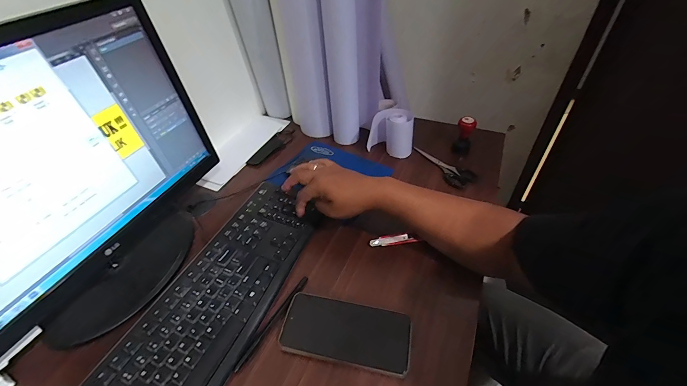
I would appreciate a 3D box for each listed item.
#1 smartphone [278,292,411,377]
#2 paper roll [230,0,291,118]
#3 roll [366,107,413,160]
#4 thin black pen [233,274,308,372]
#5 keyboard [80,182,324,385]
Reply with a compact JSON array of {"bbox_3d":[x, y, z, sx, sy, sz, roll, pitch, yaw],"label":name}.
[{"bbox_3d":[0.003,0.174,0.391,0.161,0.016,0.075,7,49,11],"label":"smartphone"},{"bbox_3d":[-0.186,-0.318,0.689,0.056,0.316,0.059,-2,44,2],"label":"paper roll"},{"bbox_3d":[0.100,-0.133,0.658,0.096,0.089,0.061,2,44,6],"label":"roll"},{"bbox_3d":[-0.095,0.172,0.417,0.009,0.011,0.145,22,51,25],"label":"thin black pen"},{"bbox_3d":[-0.180,0.144,0.442,0.153,0.017,0.407,15,48,19],"label":"keyboard"}]

